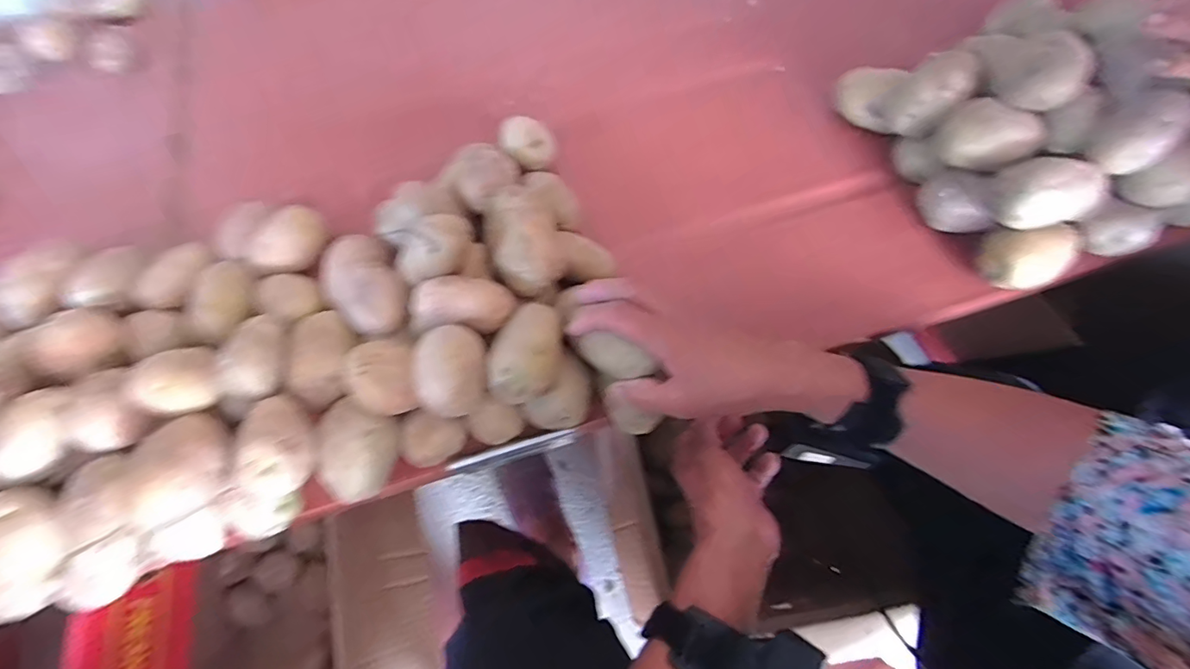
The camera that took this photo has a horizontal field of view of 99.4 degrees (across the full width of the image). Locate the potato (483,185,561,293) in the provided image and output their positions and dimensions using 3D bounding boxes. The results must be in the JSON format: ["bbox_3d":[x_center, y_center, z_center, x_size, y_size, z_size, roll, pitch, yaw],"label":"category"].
[{"bbox_3d":[-0.058,-0.075,0.419,0.057,0.045,0.082,-21,67,-6],"label":"potato"}]

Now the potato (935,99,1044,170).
[{"bbox_3d":[0.341,-0.170,0.433,0.076,0.044,0.041,22,69,12],"label":"potato"}]

